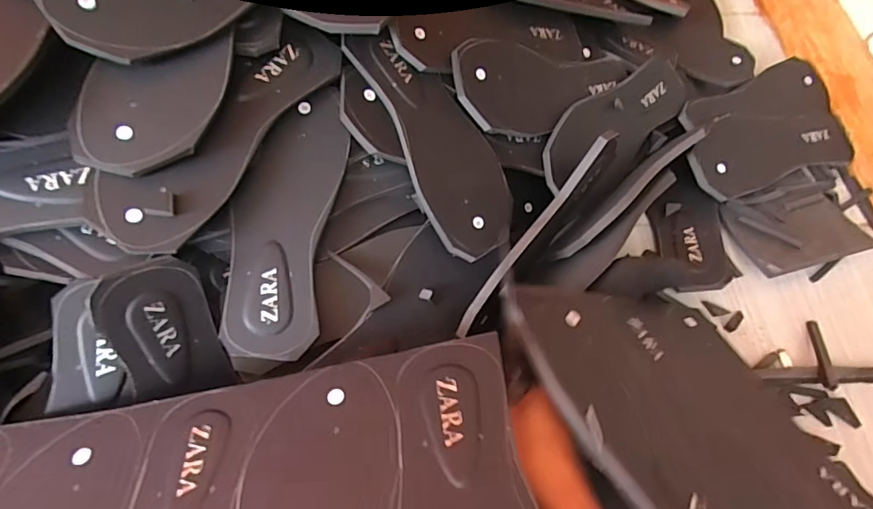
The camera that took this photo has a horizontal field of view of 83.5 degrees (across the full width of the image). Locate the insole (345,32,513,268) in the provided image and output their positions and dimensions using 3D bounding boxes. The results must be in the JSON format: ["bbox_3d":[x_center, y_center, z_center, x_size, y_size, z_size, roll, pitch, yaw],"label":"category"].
[{"bbox_3d":[0.005,-0.112,0.477,0.100,0.008,0.230,-25,88,-29],"label":"insole"}]

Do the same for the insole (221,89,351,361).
[{"bbox_3d":[-0.135,-0.031,0.438,0.081,0.018,0.240,8,78,1],"label":"insole"}]

